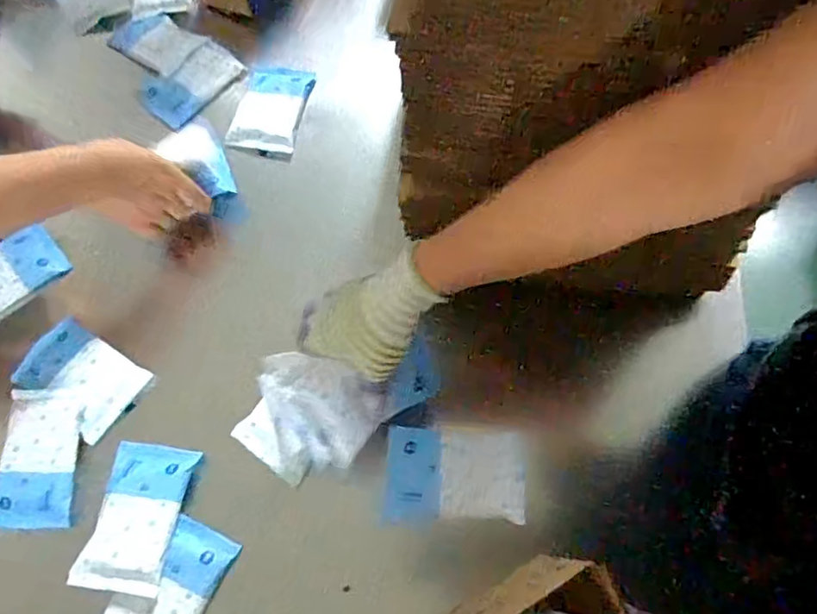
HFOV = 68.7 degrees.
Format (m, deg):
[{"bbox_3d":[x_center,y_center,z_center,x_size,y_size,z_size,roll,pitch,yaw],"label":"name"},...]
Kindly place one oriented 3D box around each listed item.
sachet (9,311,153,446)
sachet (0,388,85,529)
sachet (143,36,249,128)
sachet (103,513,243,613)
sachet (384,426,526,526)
[{"bbox_3d":[-0.359,0.076,0.655,0.148,0.035,0.090,30,70,13],"label":"sachet"},{"bbox_3d":[-0.376,0.150,0.607,0.083,0.011,0.136,1,67,1],"label":"sachet"},{"bbox_3d":[-0.307,-0.321,0.845,0.138,0.009,0.081,-42,72,-15],"label":"sachet"},{"bbox_3d":[-0.227,0.265,0.549,0.083,0.016,0.136,24,69,11],"label":"sachet"},{"bbox_3d":[0.046,0.164,0.594,0.139,0.008,0.094,-2,54,11],"label":"sachet"}]

